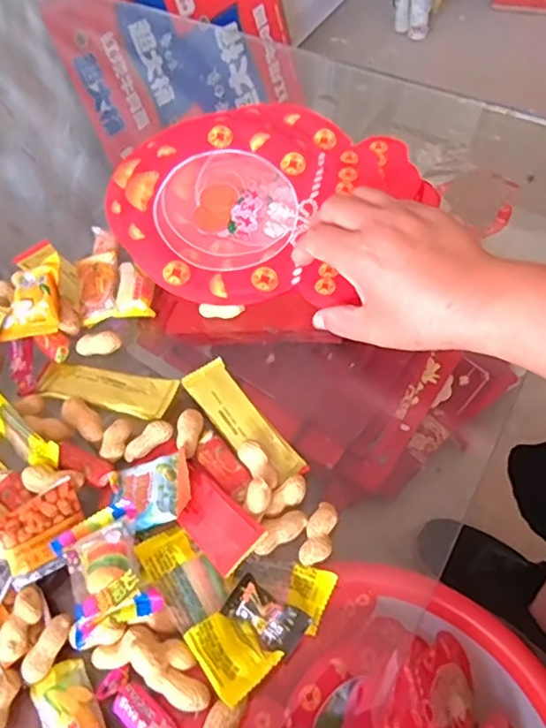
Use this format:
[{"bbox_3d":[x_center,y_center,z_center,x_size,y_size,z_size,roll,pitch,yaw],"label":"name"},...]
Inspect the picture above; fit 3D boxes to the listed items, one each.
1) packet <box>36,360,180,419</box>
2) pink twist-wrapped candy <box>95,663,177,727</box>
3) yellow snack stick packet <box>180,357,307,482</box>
[{"bbox_3d":[-0.119,0.017,0.404,0.099,0.011,0.031,11,59,11],"label":"packet"},{"bbox_3d":[-0.066,0.180,0.293,0.058,0.012,0.018,32,65,22],"label":"pink twist-wrapped candy"},{"bbox_3d":[-0.022,0.037,0.383,0.031,0.010,0.099,-33,61,-16],"label":"yellow snack stick packet"}]

